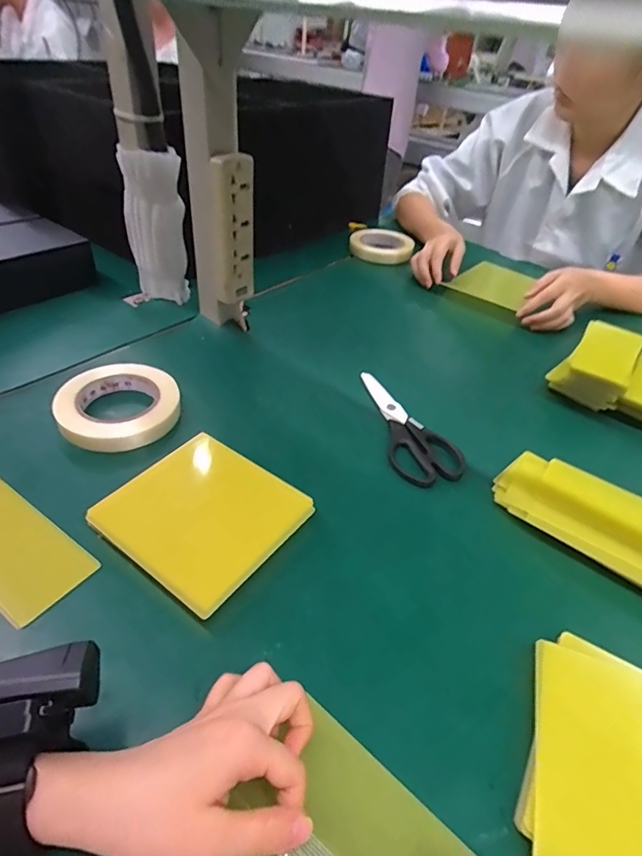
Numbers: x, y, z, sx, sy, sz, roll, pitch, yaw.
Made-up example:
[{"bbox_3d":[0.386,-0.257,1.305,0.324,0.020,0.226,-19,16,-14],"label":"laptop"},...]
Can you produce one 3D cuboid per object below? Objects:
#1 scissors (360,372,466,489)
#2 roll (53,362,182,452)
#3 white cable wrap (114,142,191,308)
[{"bbox_3d":[0.088,-0.008,0.543,0.074,0.005,0.188,-11,43,-19],"label":"scissors"},{"bbox_3d":[-0.216,-0.025,0.516,0.119,0.031,0.119,4,40,-3],"label":"roll"},{"bbox_3d":[-0.232,-0.264,0.653,0.092,0.200,0.048,-10,43,-18],"label":"white cable wrap"}]

